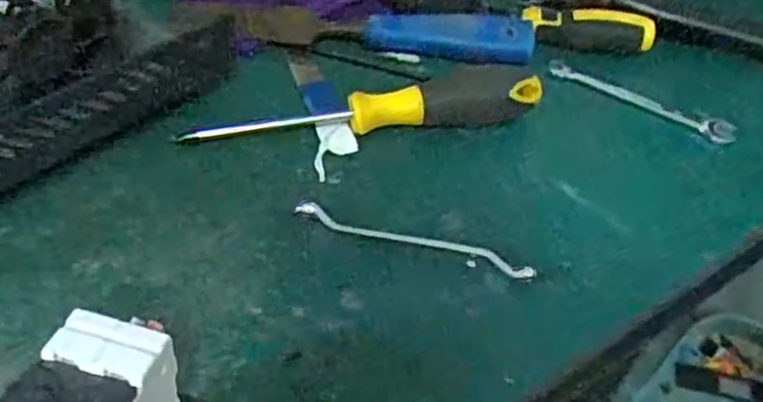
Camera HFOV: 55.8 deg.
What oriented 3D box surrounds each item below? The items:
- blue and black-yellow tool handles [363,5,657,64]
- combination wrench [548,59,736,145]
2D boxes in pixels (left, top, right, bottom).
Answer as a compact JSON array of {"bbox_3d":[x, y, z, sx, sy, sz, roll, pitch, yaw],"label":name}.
[{"bbox_3d":[0.084,-0.107,0.463,0.182,0.020,0.042,-3,48,-10],"label":"blue and black-yellow tool handles"},{"bbox_3d":[0.163,-0.064,0.453,0.117,0.009,0.019,24,49,16],"label":"combination wrench"}]

